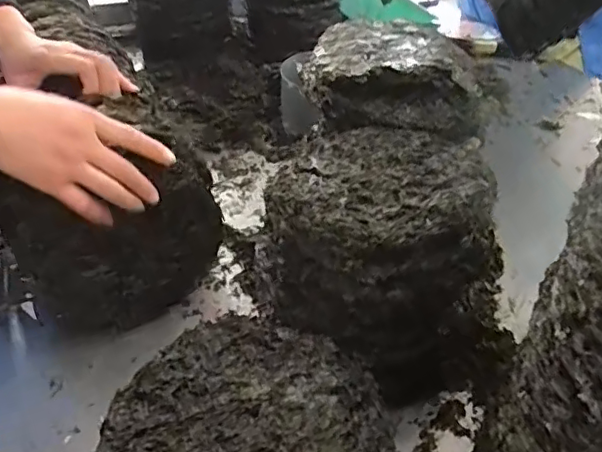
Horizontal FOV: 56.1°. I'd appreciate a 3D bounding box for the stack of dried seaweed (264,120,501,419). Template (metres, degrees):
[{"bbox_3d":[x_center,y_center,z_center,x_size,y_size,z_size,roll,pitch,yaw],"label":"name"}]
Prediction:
[{"bbox_3d":[0.064,0.032,0.560,0.186,0.218,0.191,-10,40,-14],"label":"stack of dried seaweed"}]

